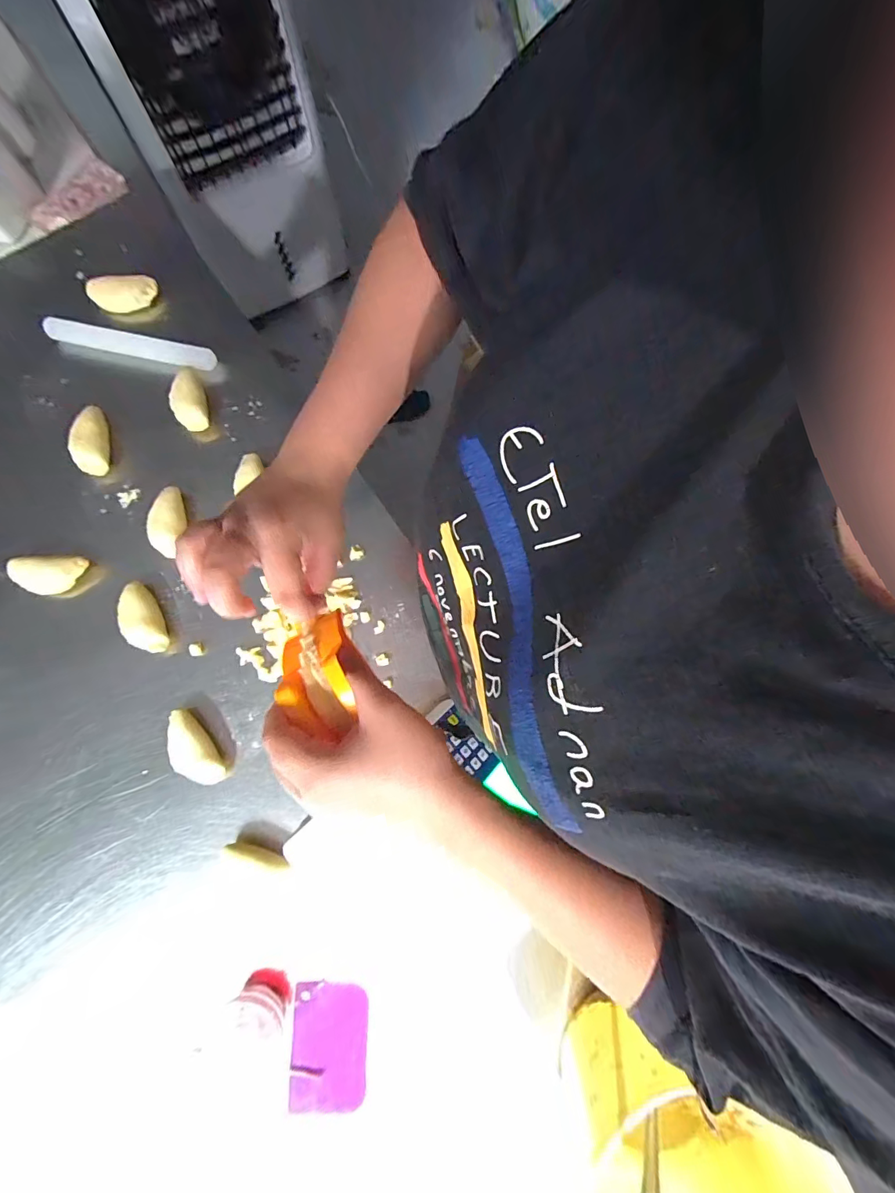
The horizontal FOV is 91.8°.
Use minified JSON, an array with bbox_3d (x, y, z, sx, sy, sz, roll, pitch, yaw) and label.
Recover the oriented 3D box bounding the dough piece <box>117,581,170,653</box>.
[{"bbox_3d":[-0.364,0.028,0.516,0.048,0.032,0.087,-26,80,-5],"label":"dough piece"}]

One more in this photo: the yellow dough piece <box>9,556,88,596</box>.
[{"bbox_3d":[-0.473,-0.025,0.522,0.083,0.032,0.043,0,79,-1],"label":"yellow dough piece"}]

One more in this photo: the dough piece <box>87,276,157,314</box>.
[{"bbox_3d":[-0.434,-0.408,0.583,0.085,0.031,0.028,-9,79,-2],"label":"dough piece"}]

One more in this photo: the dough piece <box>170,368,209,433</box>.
[{"bbox_3d":[-0.333,-0.250,0.559,0.043,0.028,0.078,-18,80,-4],"label":"dough piece"}]

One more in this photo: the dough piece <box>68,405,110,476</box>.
[{"bbox_3d":[-0.451,-0.195,0.548,0.043,0.032,0.081,1,79,0],"label":"dough piece"}]

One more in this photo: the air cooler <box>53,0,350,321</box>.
[{"bbox_3d":[-0.529,-1.157,0.998,0.434,0.922,0.359,-19,80,-4],"label":"air cooler"}]

